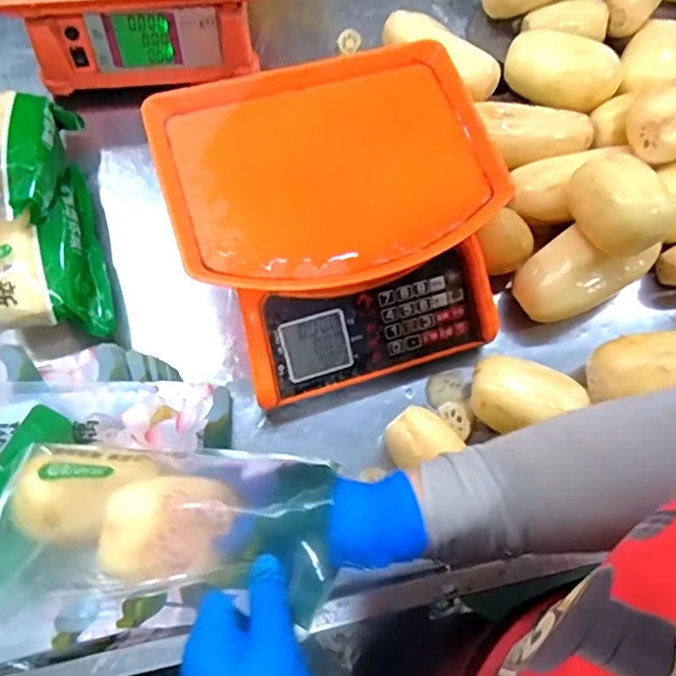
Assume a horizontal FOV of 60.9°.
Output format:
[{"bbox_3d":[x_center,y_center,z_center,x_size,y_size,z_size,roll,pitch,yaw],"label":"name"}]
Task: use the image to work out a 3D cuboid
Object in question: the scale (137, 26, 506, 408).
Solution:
[{"bbox_3d":[0.001,-0.104,0.537,0.281,0.129,0.275,-16,71,-9],"label":"scale"}]

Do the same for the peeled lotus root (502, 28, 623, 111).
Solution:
[{"bbox_3d":[0.257,-0.308,0.648,0.127,0.055,0.070,23,70,6],"label":"peeled lotus root"}]

